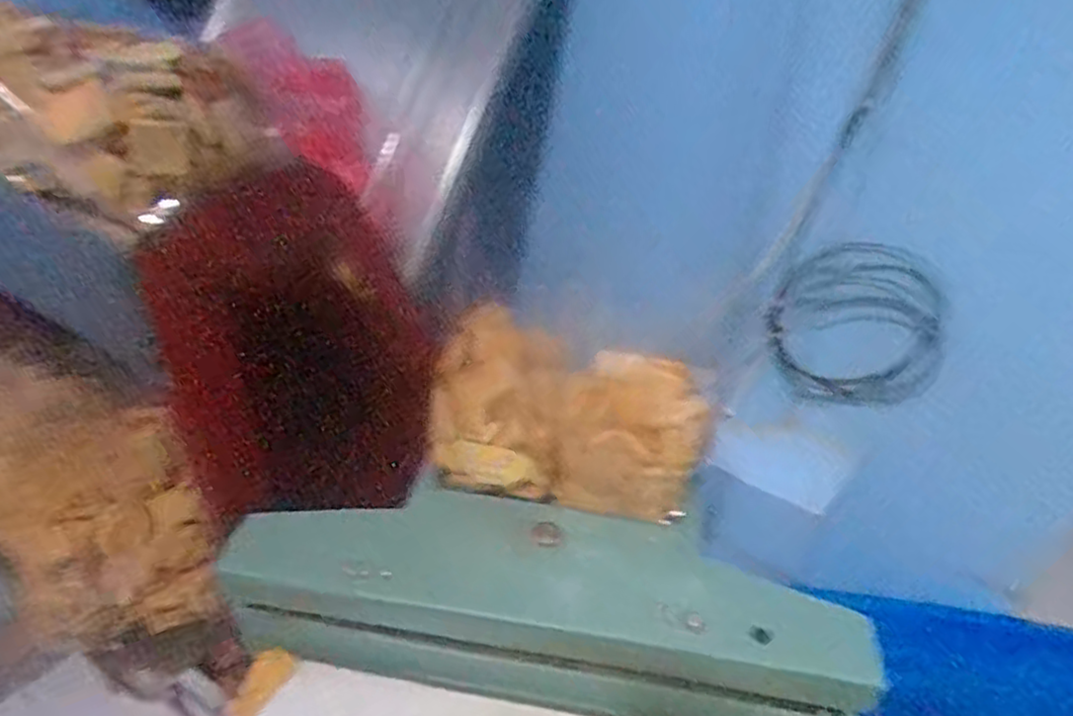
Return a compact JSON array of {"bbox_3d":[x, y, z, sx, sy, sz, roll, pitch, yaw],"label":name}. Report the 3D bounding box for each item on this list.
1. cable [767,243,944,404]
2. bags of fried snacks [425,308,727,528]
[{"bbox_3d":[0.380,-0.034,0.868,0.210,0.218,0.039,4,38,2],"label":"cable"},{"bbox_3d":[0.016,0.054,0.543,0.209,0.115,0.083,16,40,17],"label":"bags of fried snacks"}]

